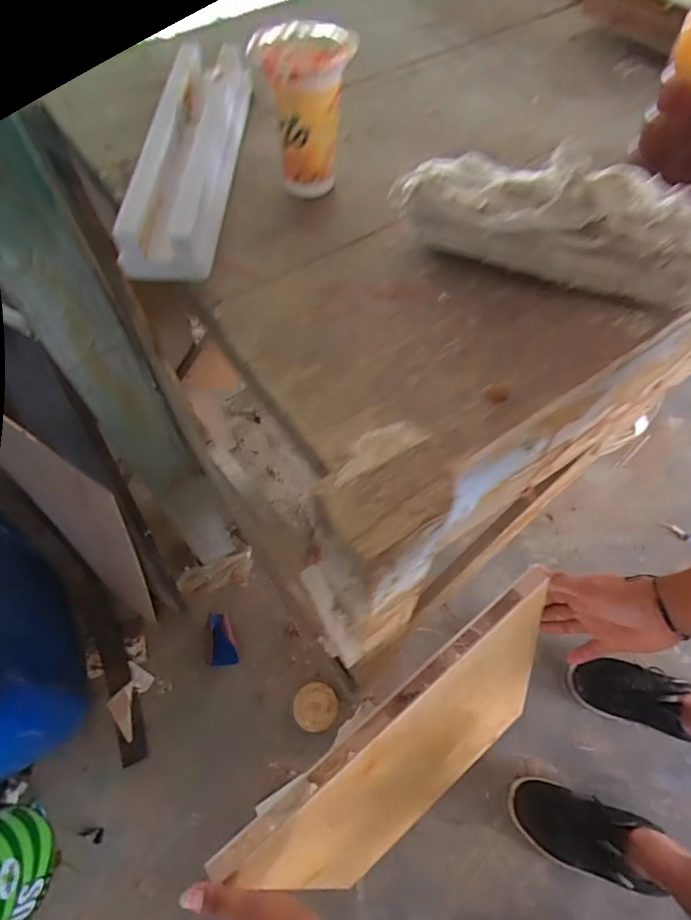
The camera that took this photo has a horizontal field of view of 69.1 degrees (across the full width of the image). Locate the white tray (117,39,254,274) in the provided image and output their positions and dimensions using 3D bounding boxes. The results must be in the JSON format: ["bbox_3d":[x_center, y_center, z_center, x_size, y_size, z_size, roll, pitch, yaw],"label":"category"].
[{"bbox_3d":[-0.132,-0.259,0.413,0.075,0.038,0.277,-1,60,1],"label":"white tray"}]

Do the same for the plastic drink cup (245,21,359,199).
[{"bbox_3d":[-0.026,-0.260,0.378,0.066,0.098,0.062,-1,60,1],"label":"plastic drink cup"}]

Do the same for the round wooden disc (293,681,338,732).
[{"bbox_3d":[-0.058,0.472,0.964,0.082,0.005,0.084,-1,60,1],"label":"round wooden disc"}]

